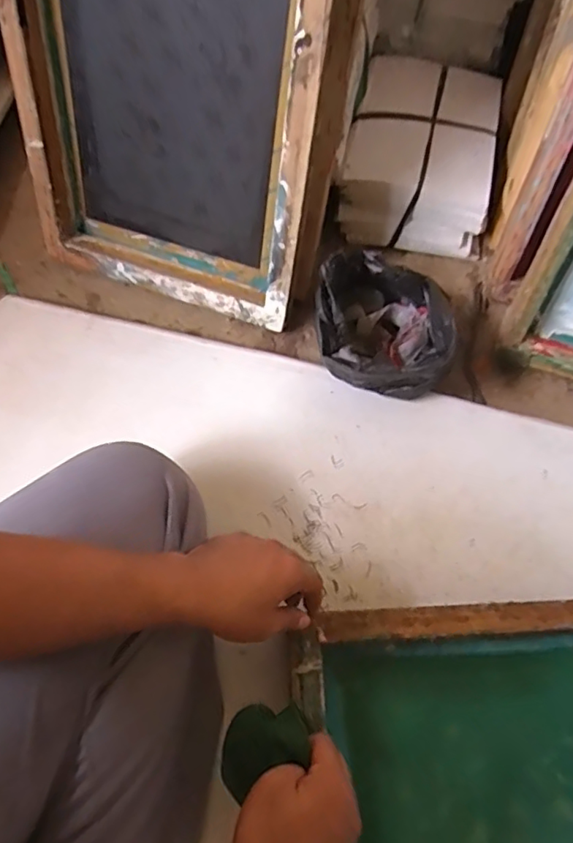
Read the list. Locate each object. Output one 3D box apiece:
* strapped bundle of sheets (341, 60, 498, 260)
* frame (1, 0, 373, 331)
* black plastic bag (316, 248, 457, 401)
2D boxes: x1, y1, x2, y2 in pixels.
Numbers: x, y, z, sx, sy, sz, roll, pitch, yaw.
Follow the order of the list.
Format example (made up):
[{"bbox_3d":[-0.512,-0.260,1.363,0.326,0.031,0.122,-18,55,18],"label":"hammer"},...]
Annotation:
[{"bbox_3d":[0.195,-0.403,0.832,0.201,0.103,0.288,10,65,4],"label":"strapped bundle of sheets"},{"bbox_3d":[-0.119,-0.361,0.605,0.369,0.492,0.088,19,48,8],"label":"frame"},{"bbox_3d":[0.113,-0.114,0.665,0.155,0.095,0.143,6,64,2],"label":"black plastic bag"}]

